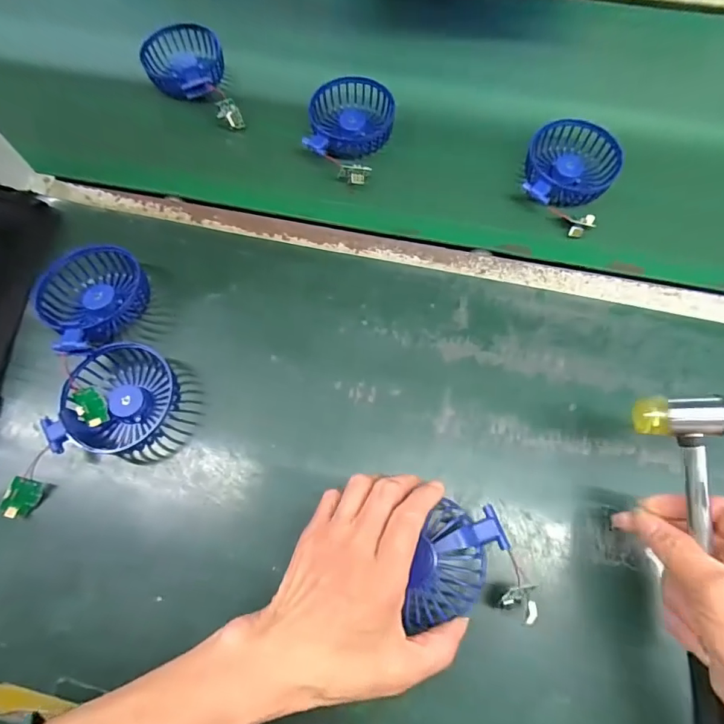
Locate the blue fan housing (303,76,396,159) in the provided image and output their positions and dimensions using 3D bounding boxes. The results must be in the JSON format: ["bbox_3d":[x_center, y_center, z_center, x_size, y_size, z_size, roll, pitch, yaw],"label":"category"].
[{"bbox_3d":[-0.010,-0.254,0.481,0.085,0.028,0.099,7,71,4],"label":"blue fan housing"}]

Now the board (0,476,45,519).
[{"bbox_3d":[-0.265,0.106,0.356,0.005,0.024,0.034,35,95,41],"label":"board"}]

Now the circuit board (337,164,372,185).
[{"bbox_3d":[-0.008,-0.190,0.460,0.029,0.015,0.022,15,72,7],"label":"circuit board"}]

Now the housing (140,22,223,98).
[{"bbox_3d":[-0.201,-0.331,0.512,0.087,0.037,0.102,3,71,2],"label":"housing"}]

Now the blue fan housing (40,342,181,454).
[{"bbox_3d":[-0.199,0.034,0.374,0.077,0.032,0.100,23,73,9],"label":"blue fan housing"}]

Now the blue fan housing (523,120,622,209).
[{"bbox_3d":[0.209,-0.193,0.456,0.086,0.028,0.098,13,71,6],"label":"blue fan housing"}]

